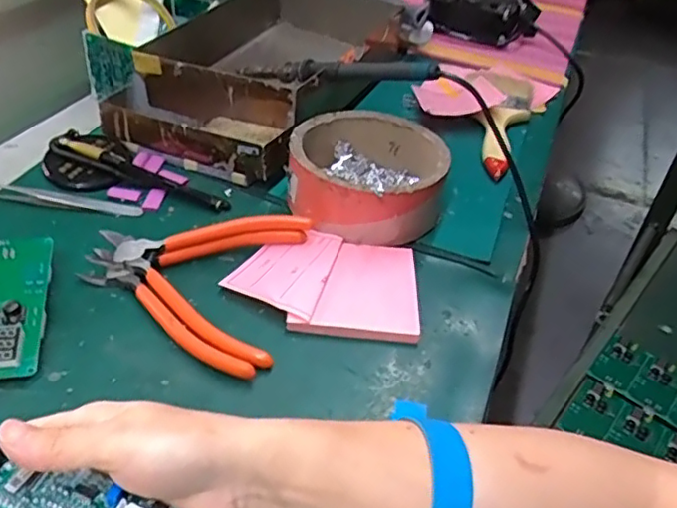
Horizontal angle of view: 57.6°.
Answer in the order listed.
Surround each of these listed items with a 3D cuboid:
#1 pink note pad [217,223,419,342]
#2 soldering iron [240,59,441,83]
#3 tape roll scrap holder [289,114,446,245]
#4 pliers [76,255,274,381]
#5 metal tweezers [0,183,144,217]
[{"bbox_3d":[0.014,0.022,0.425,0.080,0.009,0.088,6,39,0],"label":"pink note pad"},{"bbox_3d":[-0.004,-0.156,0.528,0.193,0.018,0.018,10,36,32],"label":"soldering iron"},{"bbox_3d":[0.022,-0.062,0.486,0.115,0.053,0.117,4,40,-3],"label":"tape roll scrap holder"},{"bbox_3d":[-0.105,0.035,0.387,0.144,0.015,0.027,27,44,24],"label":"pliers"},{"bbox_3d":[-0.204,-0.041,0.464,0.109,0.009,0.015,7,39,1],"label":"metal tweezers"}]

